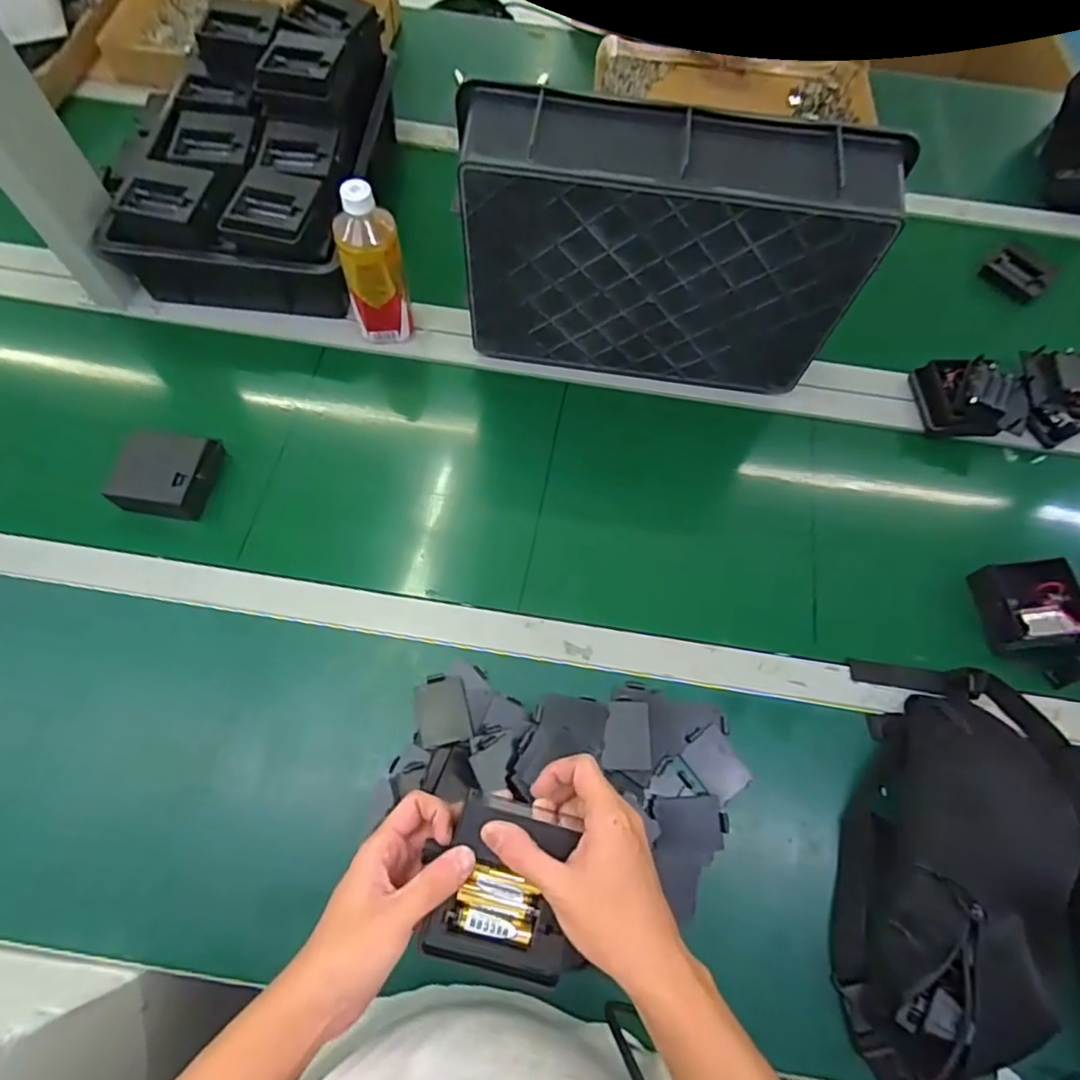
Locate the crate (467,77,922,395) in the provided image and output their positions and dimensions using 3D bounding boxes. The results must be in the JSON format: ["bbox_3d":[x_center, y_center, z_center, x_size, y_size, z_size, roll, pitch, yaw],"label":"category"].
[{"bbox_3d":[0.119,-0.286,0.640,0.385,0.262,0.100,8,66,1],"label":"crate"}]

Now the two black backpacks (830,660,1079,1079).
[{"bbox_3d":[0.423,0.291,0.509,0.311,0.085,0.345,14,67,4],"label":"two black backpacks"}]

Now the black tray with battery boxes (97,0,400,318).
[{"bbox_3d":[-0.356,-0.483,0.755,0.291,0.156,0.376,6,66,1],"label":"black tray with battery boxes"}]

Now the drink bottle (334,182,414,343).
[{"bbox_3d":[-0.184,-0.299,0.676,0.065,0.171,0.051,-16,68,-9],"label":"drink bottle"}]

